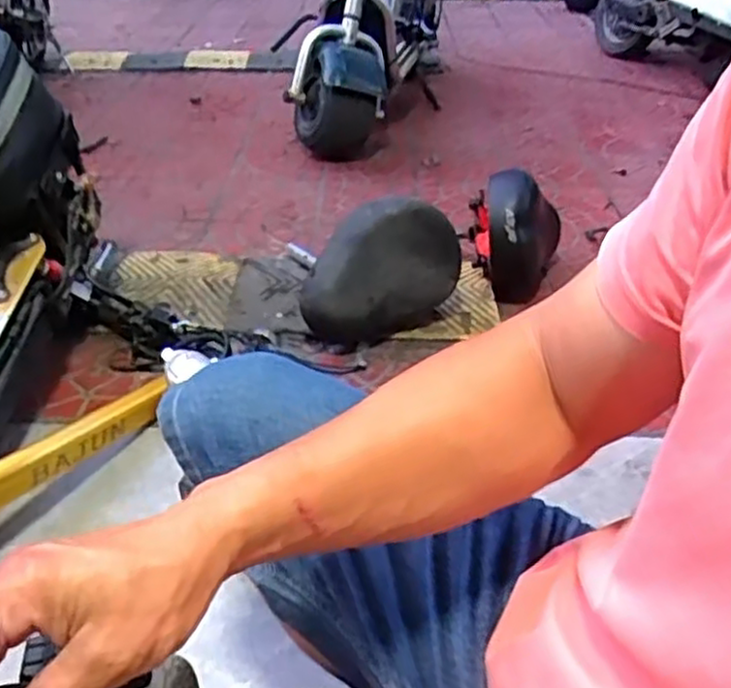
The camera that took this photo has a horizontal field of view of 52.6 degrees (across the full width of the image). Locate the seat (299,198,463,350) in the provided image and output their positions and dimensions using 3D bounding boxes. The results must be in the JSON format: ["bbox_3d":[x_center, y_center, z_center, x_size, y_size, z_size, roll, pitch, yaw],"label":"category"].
[{"bbox_3d":[0.018,-0.120,1.270,0.281,0.221,0.104,-17,44,-20],"label":"seat"}]

